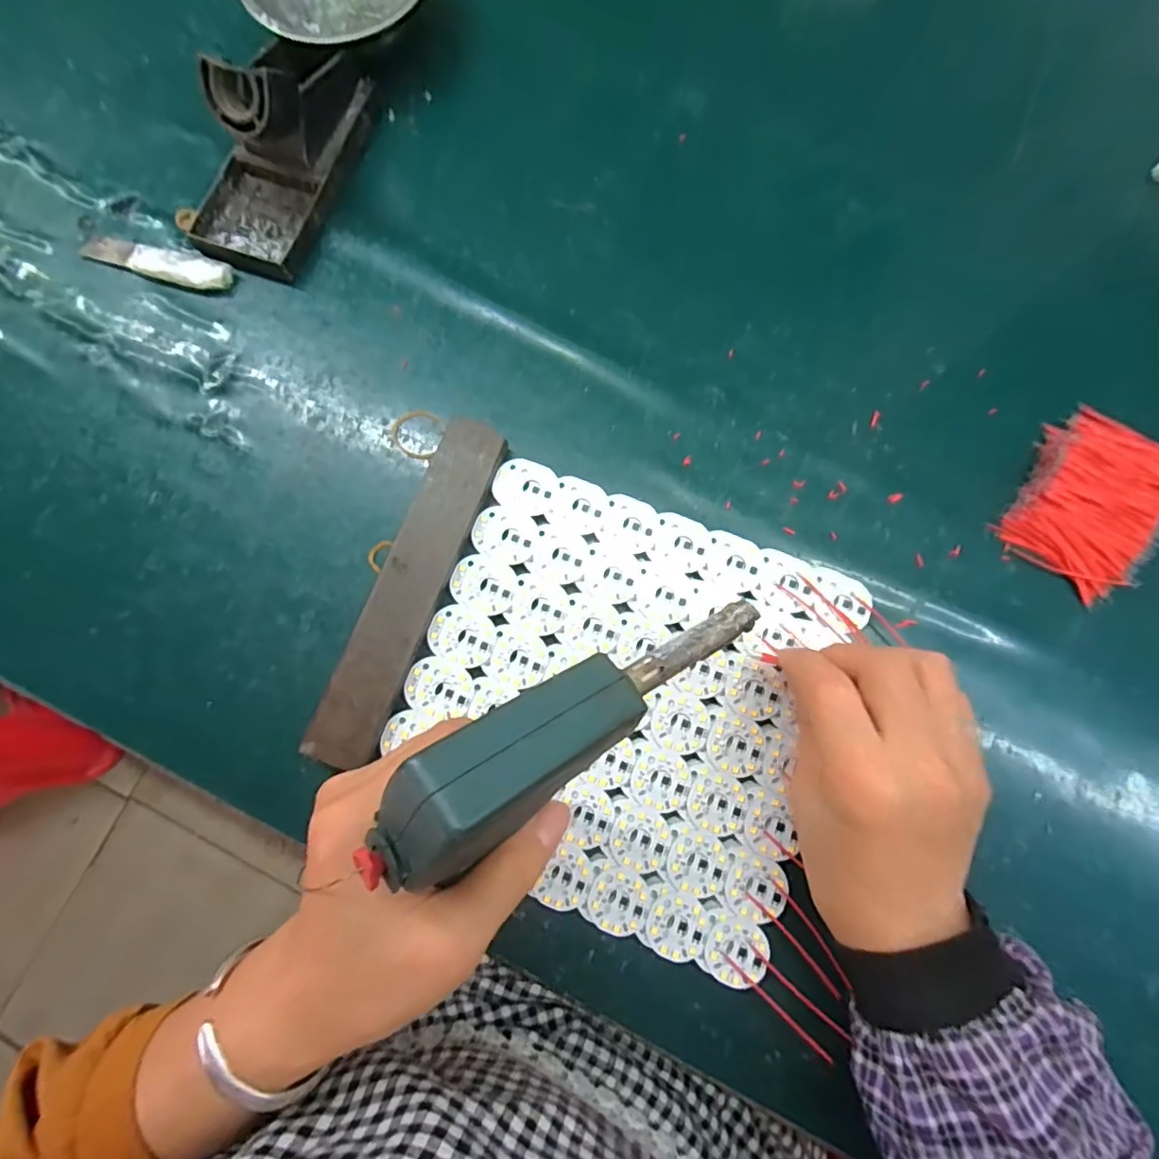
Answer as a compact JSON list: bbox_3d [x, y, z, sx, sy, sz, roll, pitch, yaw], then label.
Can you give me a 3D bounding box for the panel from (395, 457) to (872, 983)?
[{"bbox_3d":[0.021,0.063,0.309,0.216,0.004,0.211,21,80,5],"label":"panel"}]

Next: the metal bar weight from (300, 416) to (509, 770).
[{"bbox_3d":[-0.093,0.004,0.321,0.035,0.019,0.196,20,80,5],"label":"metal bar weight"}]

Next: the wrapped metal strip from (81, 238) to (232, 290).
[{"bbox_3d":[-0.277,-0.208,0.376,0.107,0.007,0.023,17,80,4],"label":"wrapped metal strip"}]

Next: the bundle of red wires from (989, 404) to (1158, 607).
[{"bbox_3d":[0.295,-0.047,0.329,0.073,0.017,0.102,34,81,7],"label":"bundle of red wires"}]

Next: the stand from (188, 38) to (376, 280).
[{"bbox_3d":[-0.194,-0.278,0.359,0.073,0.063,0.151,20,80,5],"label":"stand"}]

